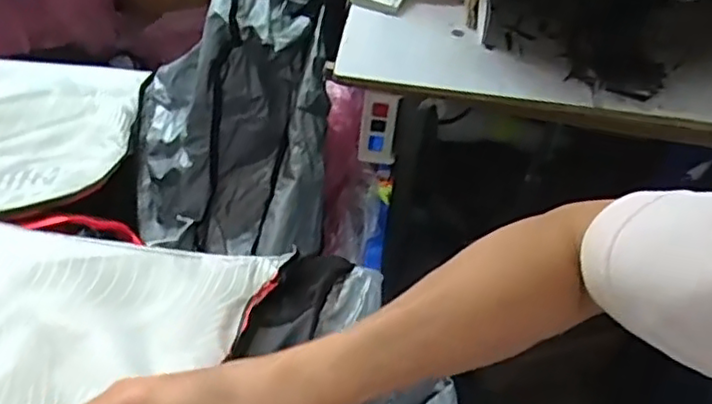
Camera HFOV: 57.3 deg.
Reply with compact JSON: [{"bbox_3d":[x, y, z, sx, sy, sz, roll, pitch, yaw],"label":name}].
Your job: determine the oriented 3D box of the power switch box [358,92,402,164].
[{"bbox_3d":[0.030,-0.095,0.830,0.046,0.108,0.014,16,47,11],"label":"power switch box"}]

